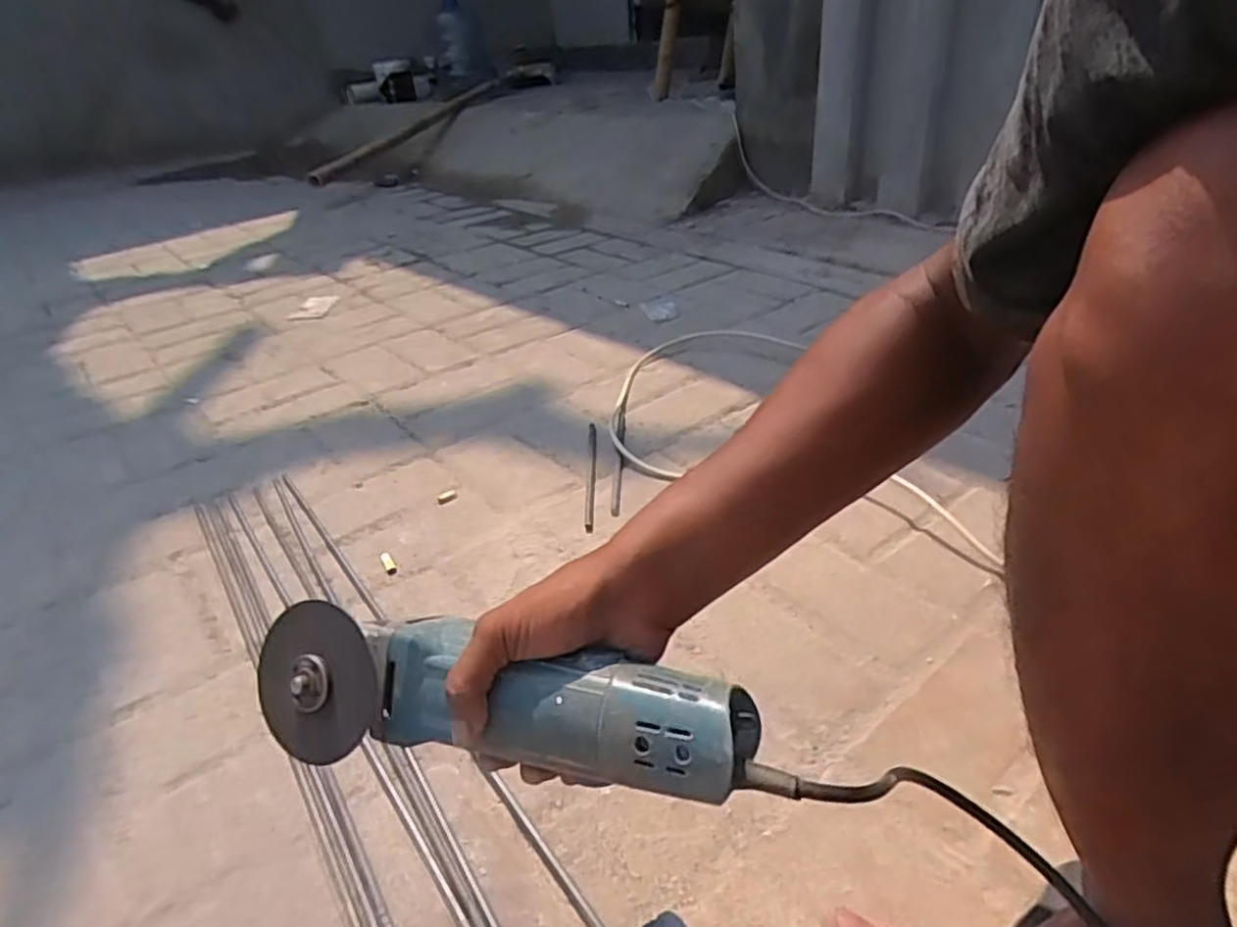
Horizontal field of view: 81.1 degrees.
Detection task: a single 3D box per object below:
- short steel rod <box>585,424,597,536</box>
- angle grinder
[{"bbox_3d":[-0.035,0.012,0.904,0.011,0.010,0.234,-5,31,2],"label":"short steel rod"},{"bbox_3d":[-0.074,0.121,0.372,0.275,0.063,0.067,1,32,18],"label":"angle grinder"}]

